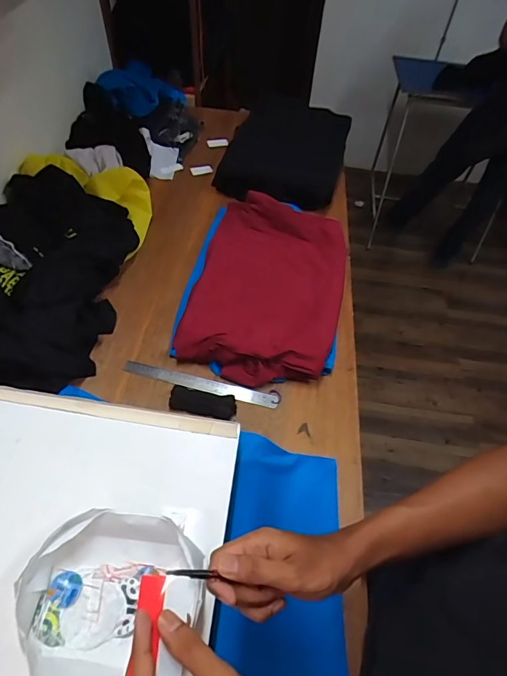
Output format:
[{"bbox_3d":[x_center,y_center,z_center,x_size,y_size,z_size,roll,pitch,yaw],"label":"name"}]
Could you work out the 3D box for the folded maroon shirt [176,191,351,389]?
[{"bbox_3d":[0.036,-0.134,0.976,0.351,0.063,0.530,11,52,5],"label":"folded maroon shirt"}]

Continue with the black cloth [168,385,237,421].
[{"bbox_3d":[-0.098,0.126,0.800,0.125,0.024,0.056,13,52,6],"label":"black cloth"}]

